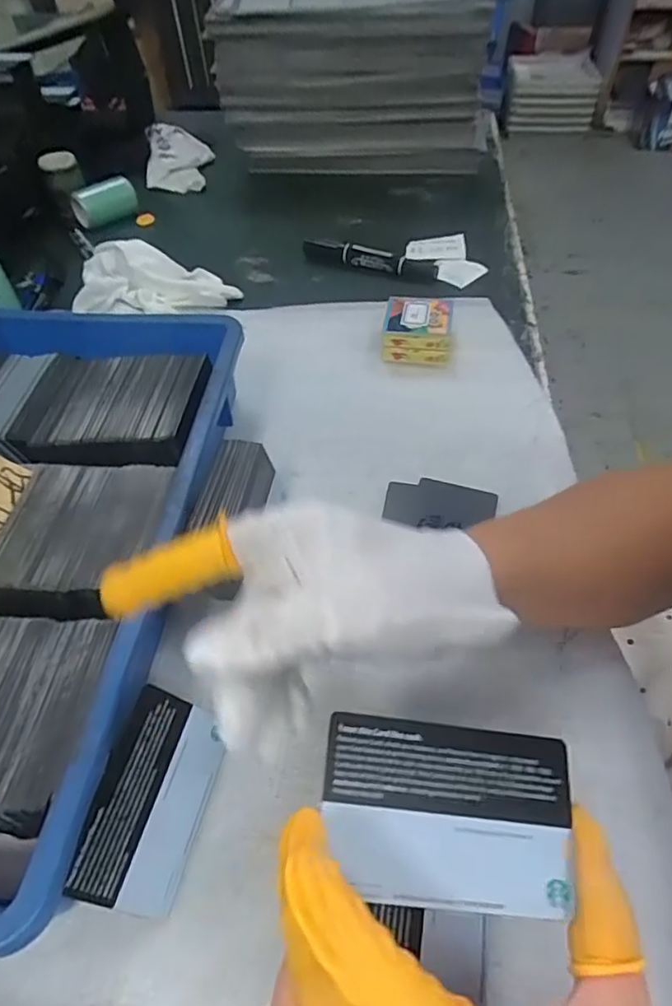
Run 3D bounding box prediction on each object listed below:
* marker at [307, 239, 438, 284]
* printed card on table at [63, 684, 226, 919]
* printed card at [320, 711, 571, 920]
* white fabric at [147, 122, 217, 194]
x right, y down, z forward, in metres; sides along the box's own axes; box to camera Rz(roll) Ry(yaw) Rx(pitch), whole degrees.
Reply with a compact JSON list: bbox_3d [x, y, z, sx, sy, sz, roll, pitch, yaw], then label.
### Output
[{"bbox_3d":[0.033,-0.254,0.589,0.145,0.024,0.018,19,54,14],"label":"marker"},{"bbox_3d":[-0.083,0.134,0.261,0.006,0.054,0.083,-21,40,42],"label":"printed card on table"},{"bbox_3d":[0.037,0.102,0.190,0.082,0.004,0.053,9,63,-5],"label":"printed card"},{"bbox_3d":[-0.207,-0.455,0.754,0.088,0.031,0.141,-7,52,-5],"label":"white fabric"}]

